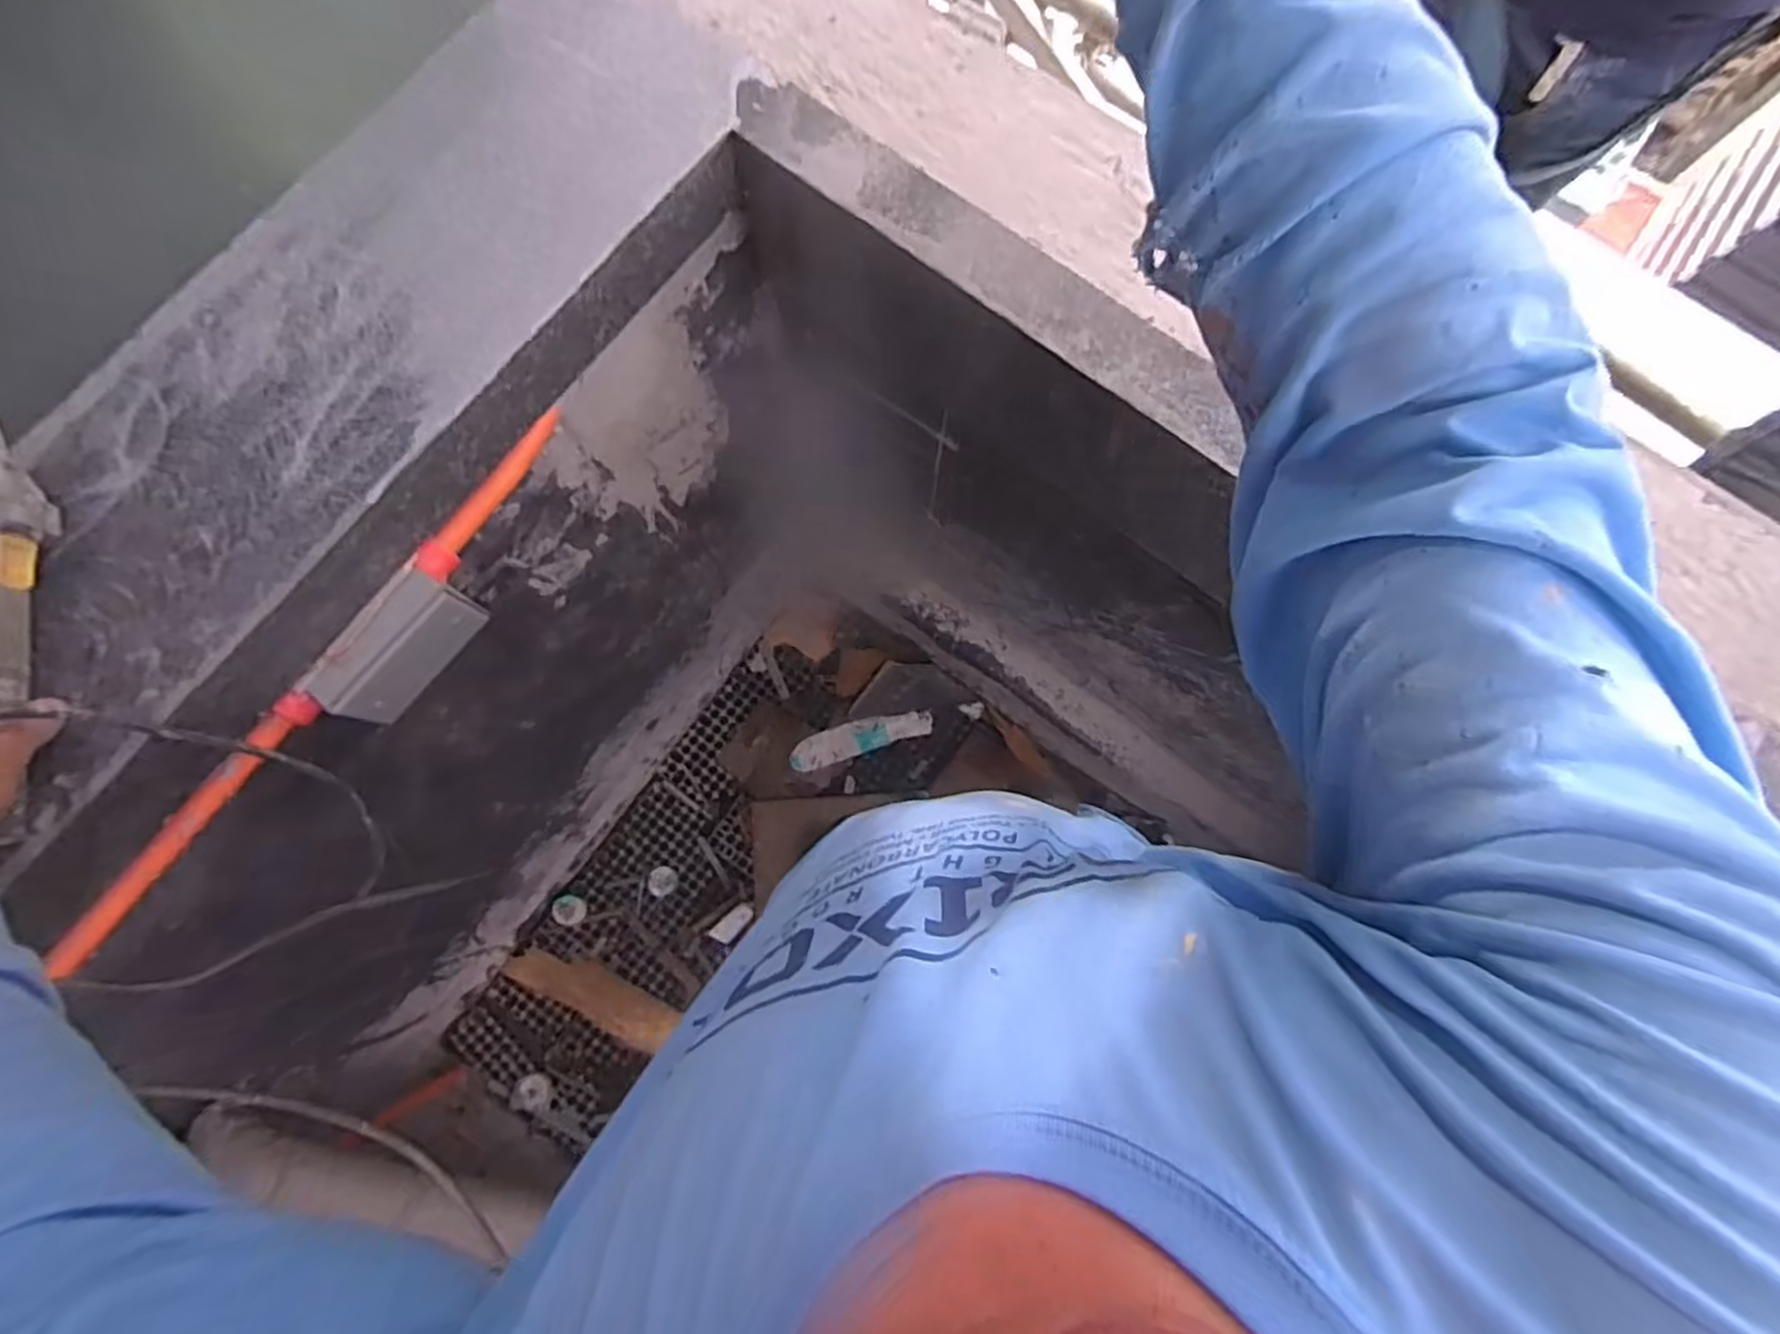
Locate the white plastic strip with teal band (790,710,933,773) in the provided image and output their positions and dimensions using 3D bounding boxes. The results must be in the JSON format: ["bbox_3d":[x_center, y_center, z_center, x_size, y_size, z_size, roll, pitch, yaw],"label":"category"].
[{"bbox_3d":[-0.057,0.139,1.542,0.286,0.015,0.068,-16,95,-9],"label":"white plastic strip with teal band"}]

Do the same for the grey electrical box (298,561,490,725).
[{"bbox_3d":[-0.376,-0.014,0.591,0.035,0.072,0.120,34,80,7],"label":"grey electrical box"}]

